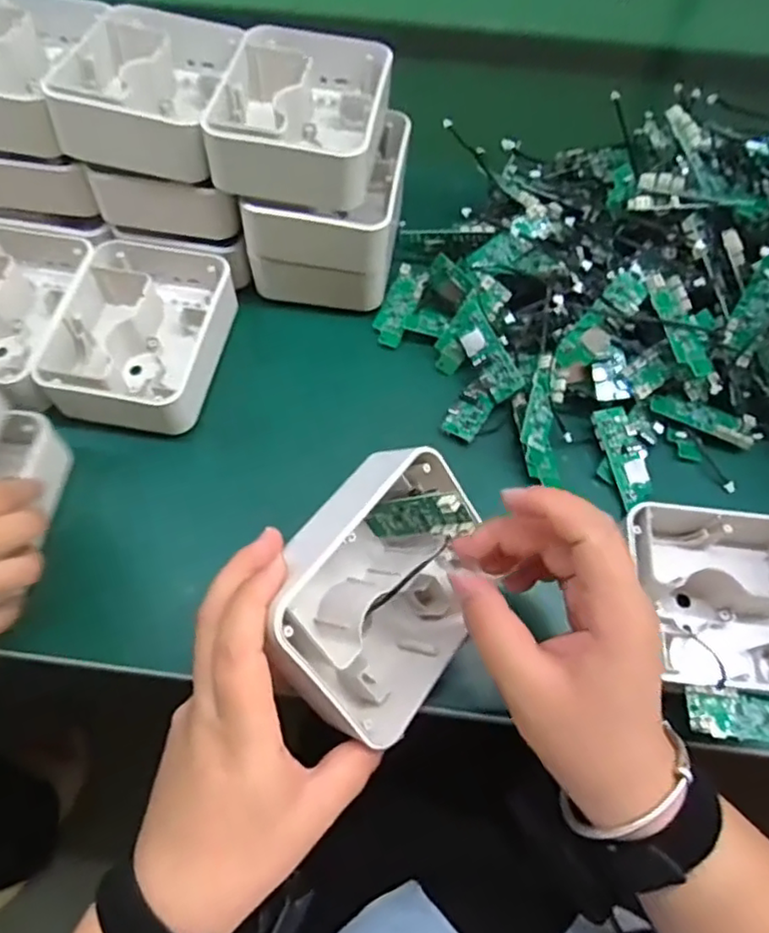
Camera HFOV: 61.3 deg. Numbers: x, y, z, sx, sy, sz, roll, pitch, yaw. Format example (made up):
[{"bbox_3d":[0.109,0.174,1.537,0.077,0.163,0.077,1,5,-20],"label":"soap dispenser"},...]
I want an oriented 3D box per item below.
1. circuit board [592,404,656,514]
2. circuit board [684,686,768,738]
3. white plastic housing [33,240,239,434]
[{"bbox_3d":[0.159,-0.007,0.427,0.024,0.008,0.067,-14,77,-9],"label":"circuit board"},{"bbox_3d":[0.188,0.128,0.333,0.071,0.010,0.022,11,61,-15],"label":"circuit board"},{"bbox_3d":[-0.167,-0.094,0.450,0.106,0.041,0.146,6,62,2],"label":"white plastic housing"}]

